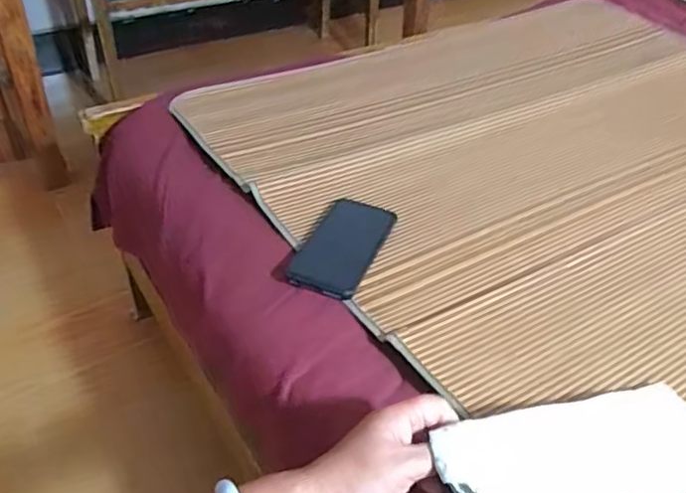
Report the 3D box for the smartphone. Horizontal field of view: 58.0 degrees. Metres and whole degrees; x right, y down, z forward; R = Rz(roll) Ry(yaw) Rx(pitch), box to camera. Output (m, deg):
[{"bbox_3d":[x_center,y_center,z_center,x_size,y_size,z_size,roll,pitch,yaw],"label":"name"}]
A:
[{"bbox_3d":[0.001,-0.005,0.704,0.081,0.011,0.160,18,41,15],"label":"smartphone"}]

